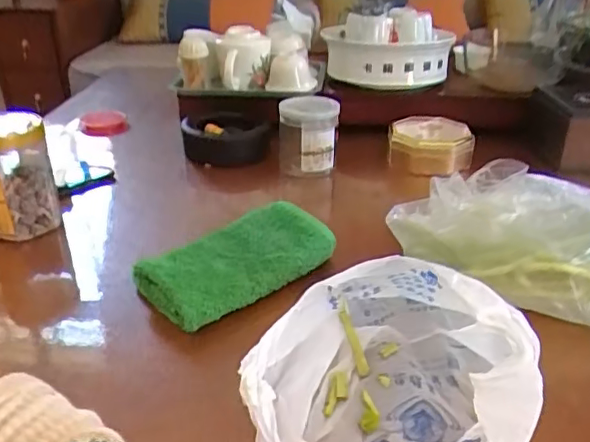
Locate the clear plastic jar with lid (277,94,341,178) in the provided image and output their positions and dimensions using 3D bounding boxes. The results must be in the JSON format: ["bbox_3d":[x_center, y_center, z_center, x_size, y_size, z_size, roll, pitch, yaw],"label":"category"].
[{"bbox_3d":[0.019,-0.126,0.851,0.084,0.096,0.105,0,28,0],"label":"clear plastic jar with lid"}]

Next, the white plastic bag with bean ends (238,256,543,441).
[{"bbox_3d":[0.064,0.087,0.408,0.167,0.127,0.208,2,28,4],"label":"white plastic bag with bean ends"}]

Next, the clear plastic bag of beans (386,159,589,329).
[{"bbox_3d":[0.247,0.017,0.565,0.273,0.091,0.166,20,34,33],"label":"clear plastic bag of beans"}]

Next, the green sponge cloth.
[{"bbox_3d":[-0.056,0.039,0.581,0.191,0.040,0.098,-22,35,-35],"label":"green sponge cloth"}]

